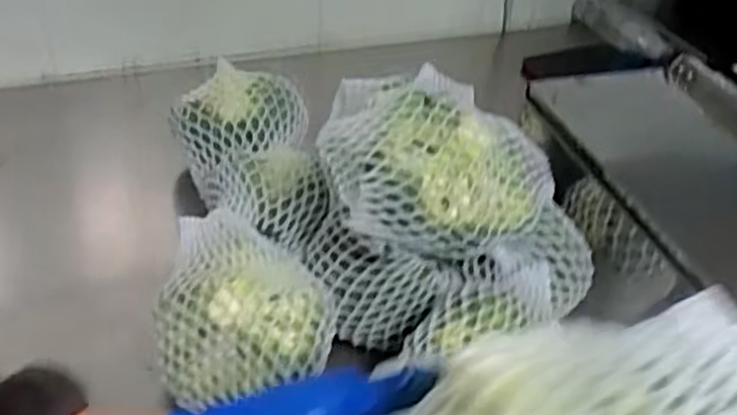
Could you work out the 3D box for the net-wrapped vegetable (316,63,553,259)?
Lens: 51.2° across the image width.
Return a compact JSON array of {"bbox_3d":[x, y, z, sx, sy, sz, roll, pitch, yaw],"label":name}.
[{"bbox_3d":[0.057,-0.031,0.612,0.188,0.093,0.113,4,39,-3],"label":"net-wrapped vegetable"}]

